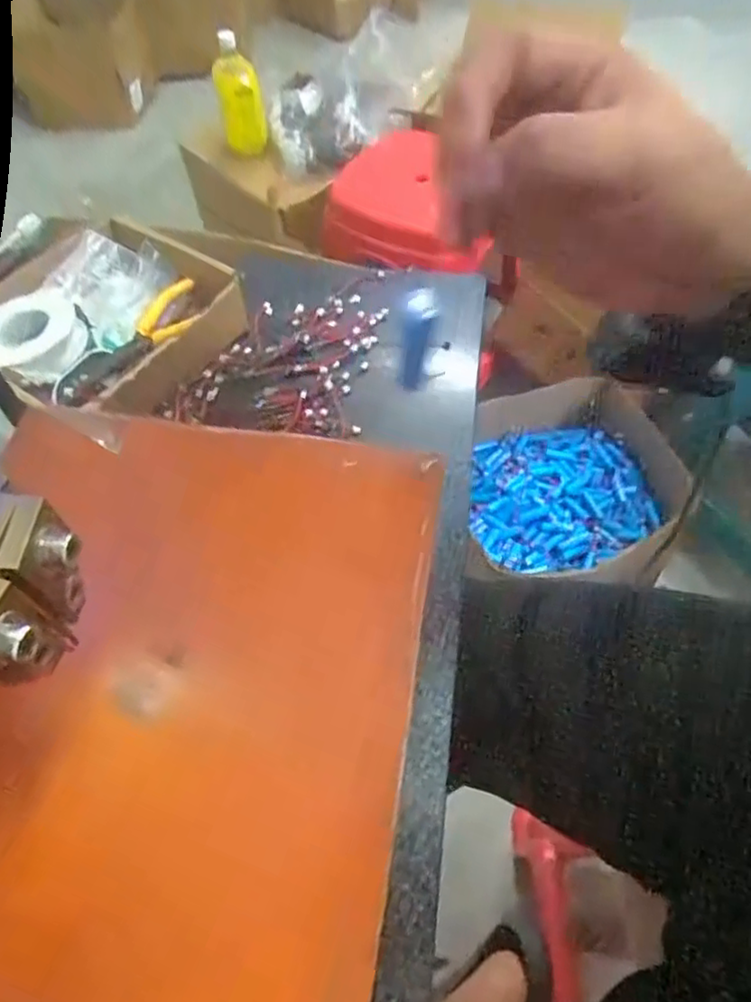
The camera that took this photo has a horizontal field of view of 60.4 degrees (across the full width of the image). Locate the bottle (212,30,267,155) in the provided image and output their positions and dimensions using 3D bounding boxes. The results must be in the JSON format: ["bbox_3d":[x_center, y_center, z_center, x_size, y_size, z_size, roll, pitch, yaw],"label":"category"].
[{"bbox_3d":[-0.241,-0.715,1.132,0.076,0.180,0.060,-12,25,-4],"label":"bottle"}]

